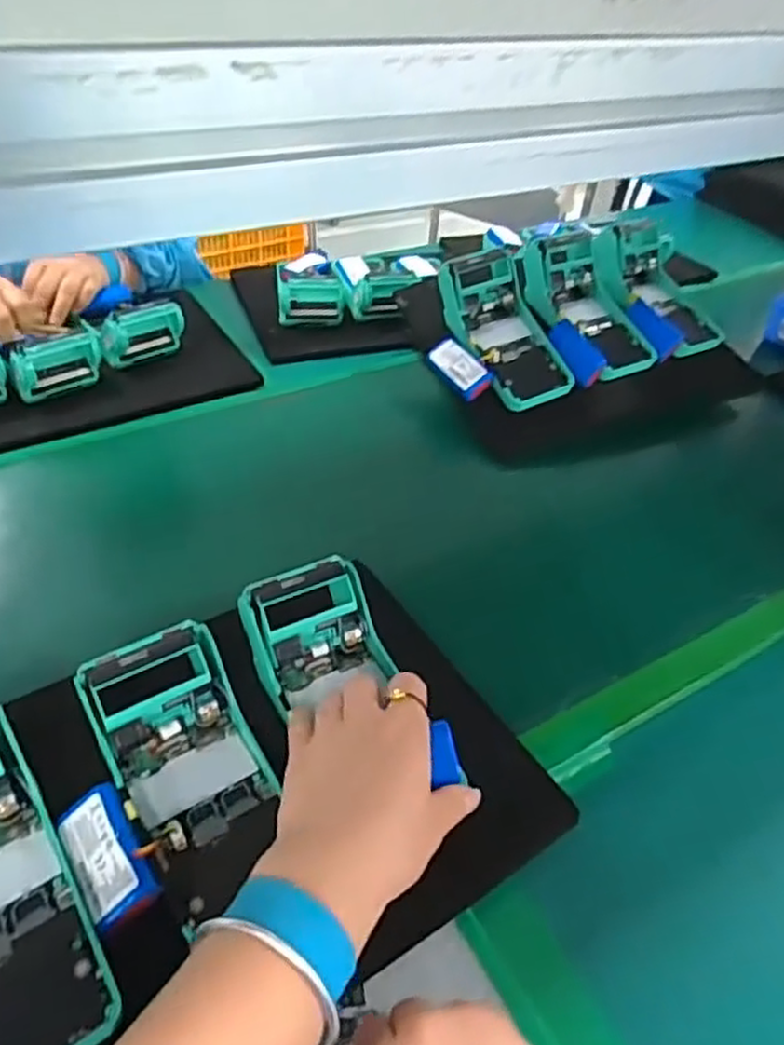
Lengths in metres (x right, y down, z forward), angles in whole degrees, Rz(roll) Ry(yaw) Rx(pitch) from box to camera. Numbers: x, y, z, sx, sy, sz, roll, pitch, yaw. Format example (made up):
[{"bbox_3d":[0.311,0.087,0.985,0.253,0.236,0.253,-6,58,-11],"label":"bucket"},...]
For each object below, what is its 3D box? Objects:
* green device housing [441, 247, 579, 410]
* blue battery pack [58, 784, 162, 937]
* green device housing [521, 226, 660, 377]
[{"bbox_3d":[0.116,-0.196,0.746,0.082,0.059,0.176,-21,78,-25],"label":"green device housing"},{"bbox_3d":[-0.146,0.170,0.370,0.032,0.012,0.069,-40,54,-11],"label":"blue battery pack"},{"bbox_3d":[0.208,-0.234,0.761,0.105,0.098,0.152,-15,44,-19],"label":"green device housing"}]

